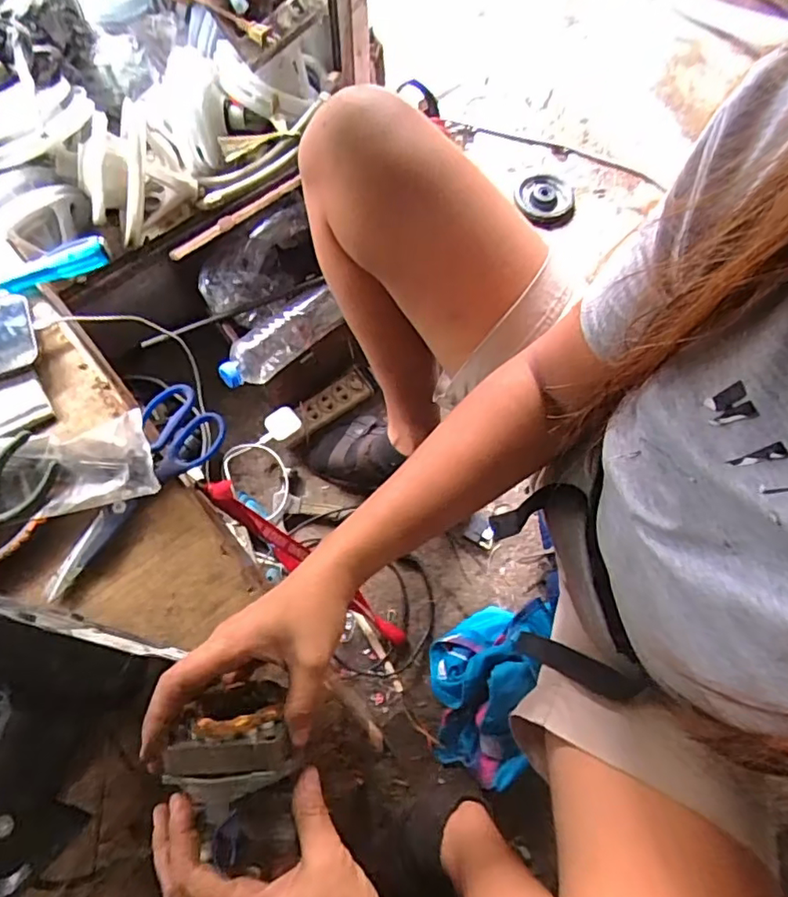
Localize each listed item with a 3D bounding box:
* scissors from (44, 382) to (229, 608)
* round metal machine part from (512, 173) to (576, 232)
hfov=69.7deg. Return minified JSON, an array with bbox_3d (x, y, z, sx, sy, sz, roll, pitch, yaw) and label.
[{"bbox_3d":[-0.218,0.041,0.498,0.069,0.023,0.203,20,71,6],"label":"scissors"},{"bbox_3d":[0.279,-0.462,1.043,0.110,0.020,0.122,14,70,4],"label":"round metal machine part"}]

